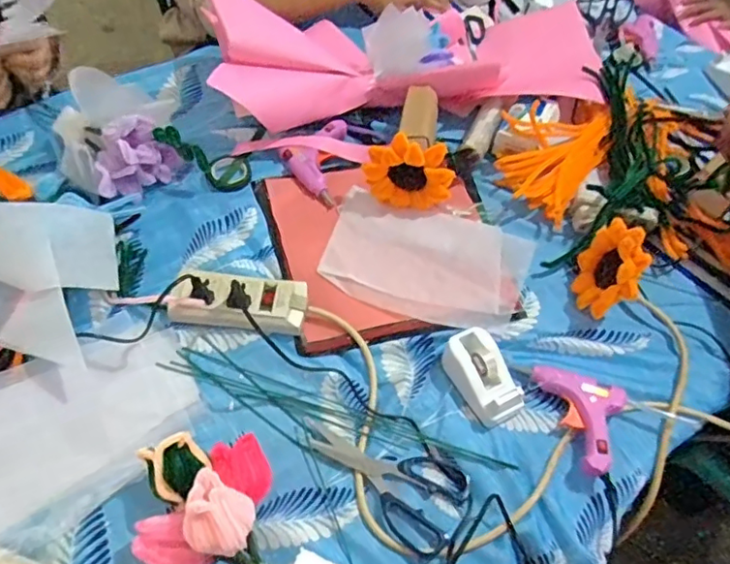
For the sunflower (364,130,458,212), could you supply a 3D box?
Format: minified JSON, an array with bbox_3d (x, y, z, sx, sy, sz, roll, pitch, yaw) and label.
[{"bbox_3d":[0.058,-0.142,0.766,0.116,0.102,0.034,12,57,3],"label":"sunflower"}]

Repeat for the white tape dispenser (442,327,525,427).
[{"bbox_3d":[0.132,0.104,0.638,0.052,0.042,0.100,-22,62,-18],"label":"white tape dispenser"}]

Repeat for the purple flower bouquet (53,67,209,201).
[{"bbox_3d":[-0.310,-0.189,0.748,0.185,0.128,0.125,-10,59,-11],"label":"purple flower bouquet"}]

